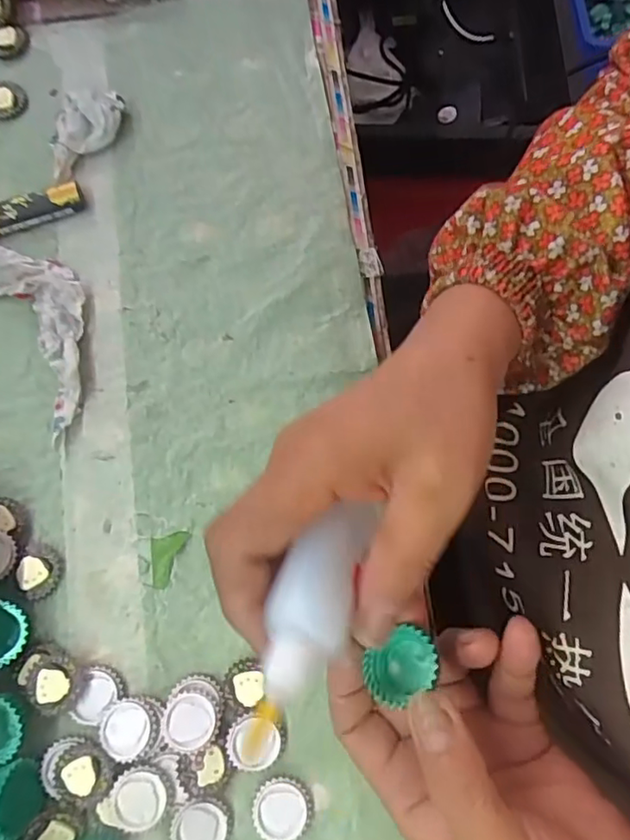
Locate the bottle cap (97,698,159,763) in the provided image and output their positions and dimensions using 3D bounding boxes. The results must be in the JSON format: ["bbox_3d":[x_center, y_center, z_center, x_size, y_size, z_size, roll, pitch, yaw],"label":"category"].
[{"bbox_3d":[-0.091,0.152,0.286,0.027,0.008,0.026,0,75,-2],"label":"bottle cap"}]

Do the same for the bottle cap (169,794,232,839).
[{"bbox_3d":[-0.054,0.195,0.278,0.027,0.010,0.027,0,75,-2],"label":"bottle cap"}]

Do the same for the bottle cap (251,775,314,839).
[{"bbox_3d":[-0.015,0.189,0.281,0.028,0.007,0.027,0,75,-2],"label":"bottle cap"}]

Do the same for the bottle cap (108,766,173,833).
[{"bbox_3d":[-0.083,0.180,0.277,0.028,0.007,0.027,0,75,-2],"label":"bottle cap"}]

